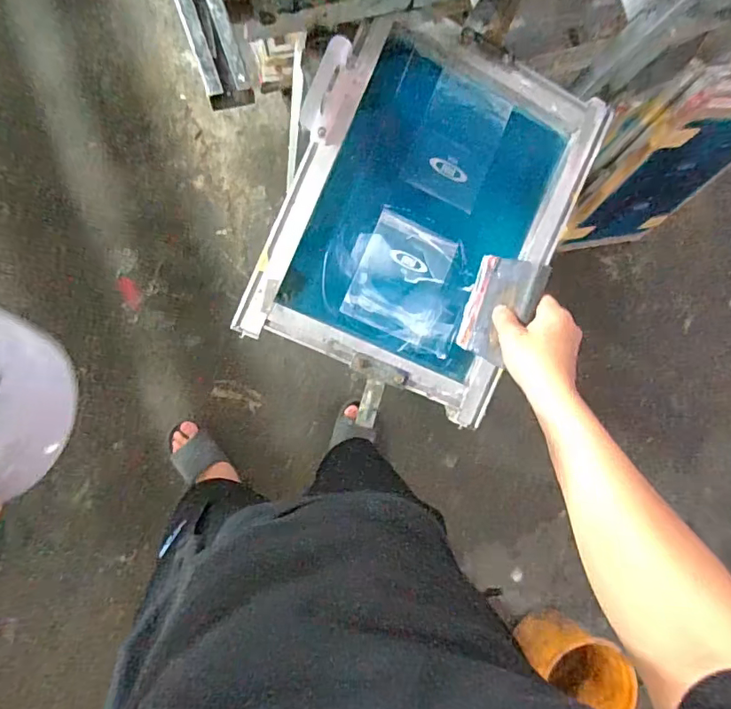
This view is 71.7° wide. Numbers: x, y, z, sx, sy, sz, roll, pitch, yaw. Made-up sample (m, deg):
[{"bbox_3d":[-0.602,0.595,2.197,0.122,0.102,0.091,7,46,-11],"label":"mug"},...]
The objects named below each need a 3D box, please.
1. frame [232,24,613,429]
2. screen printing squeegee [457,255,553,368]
[{"bbox_3d":[0.086,-0.187,0.712,0.391,0.064,0.489,24,89,-13],"label":"frame"},{"bbox_3d":[0.160,-0.055,0.608,0.023,0.129,0.121,12,103,-21],"label":"screen printing squeegee"}]

